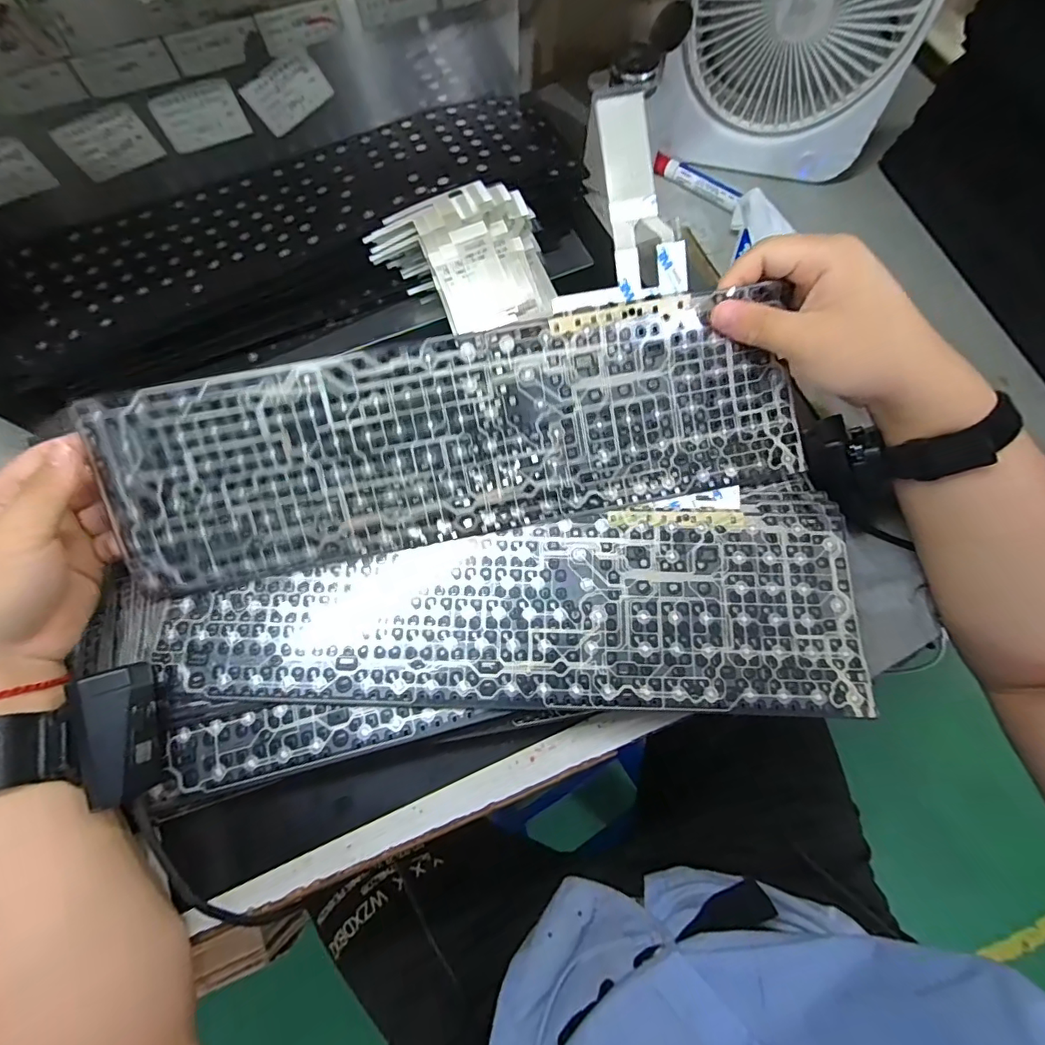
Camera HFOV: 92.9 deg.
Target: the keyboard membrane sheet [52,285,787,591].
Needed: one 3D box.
[{"bbox_3d":[-0.037,-0.050,0.305,0.411,0.008,0.118,-11,103,-3],"label":"keyboard membrane sheet"}]

